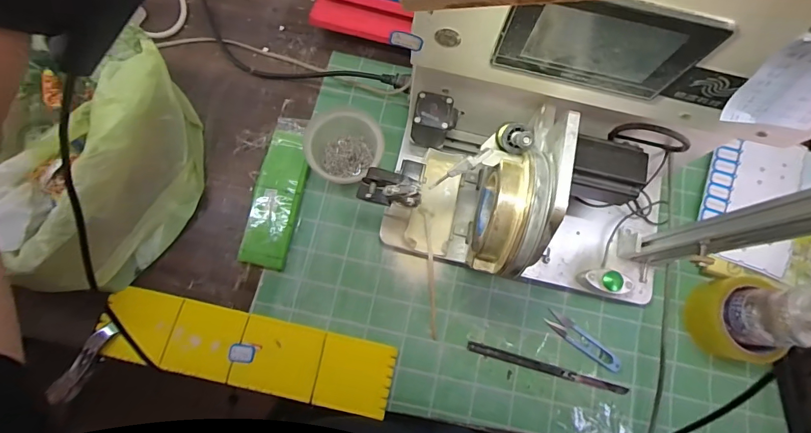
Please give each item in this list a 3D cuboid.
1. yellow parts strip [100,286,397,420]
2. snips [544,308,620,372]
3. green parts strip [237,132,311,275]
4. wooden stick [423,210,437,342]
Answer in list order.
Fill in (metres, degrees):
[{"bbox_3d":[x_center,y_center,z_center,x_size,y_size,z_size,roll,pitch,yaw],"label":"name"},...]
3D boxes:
[{"bbox_3d":[-0.183,0.159,0.474,0.334,0.010,0.079,13,73,-1],"label":"yellow parts strip"},{"bbox_3d":[0.221,0.156,0.502,0.102,0.008,0.023,39,78,6],"label":"snips"},{"bbox_3d":[-0.166,-0.025,0.521,0.059,0.017,0.178,12,76,0],"label":"green parts strip"},{"bbox_3d":[0.032,0.074,0.503,0.008,0.012,0.154,-3,89,-2],"label":"wooden stick"}]

